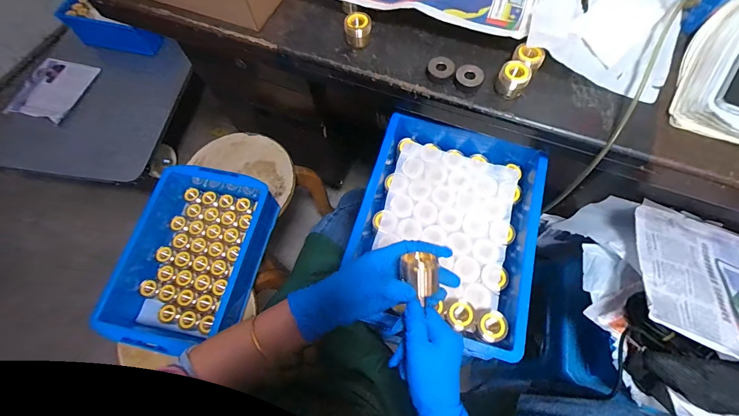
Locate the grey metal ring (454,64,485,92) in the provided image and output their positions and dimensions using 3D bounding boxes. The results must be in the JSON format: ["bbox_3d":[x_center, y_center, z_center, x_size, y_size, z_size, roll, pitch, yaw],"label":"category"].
[{"bbox_3d":[0.149,-0.194,0.505,0.041,0.016,0.037,22,71,11],"label":"grey metal ring"}]

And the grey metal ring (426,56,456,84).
[{"bbox_3d":[0.108,-0.209,0.512,0.039,0.014,0.041,-1,68,2],"label":"grey metal ring"}]

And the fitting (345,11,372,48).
[{"bbox_3d":[-0.018,-0.283,0.539,0.042,0.038,0.036,-6,68,0],"label":"fitting"}]

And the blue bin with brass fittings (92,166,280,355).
[{"bbox_3d":[-0.361,0.101,0.708,0.239,0.102,0.364,12,69,8],"label":"blue bin with brass fittings"}]

